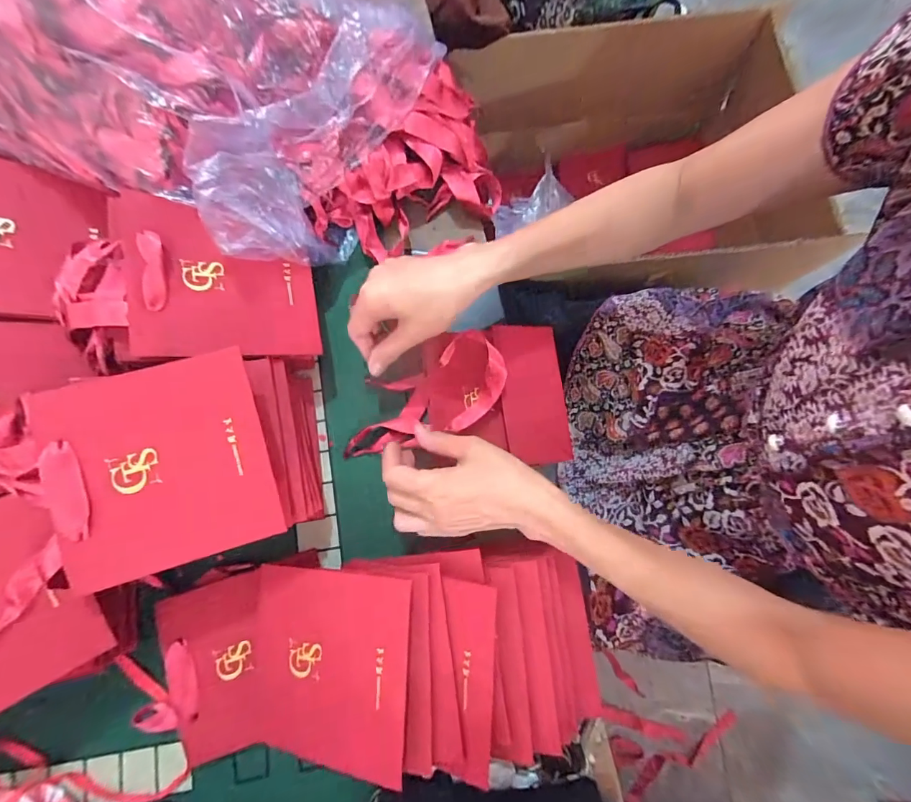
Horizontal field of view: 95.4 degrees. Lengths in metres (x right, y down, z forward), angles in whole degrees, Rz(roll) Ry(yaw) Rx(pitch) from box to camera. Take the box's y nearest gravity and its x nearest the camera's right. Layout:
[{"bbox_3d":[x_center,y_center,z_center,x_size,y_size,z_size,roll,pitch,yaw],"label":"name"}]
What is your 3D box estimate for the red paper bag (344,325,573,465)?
[{"bbox_3d":[0.004,-0.003,0.398,0.209,0.044,0.133,-6,79,0],"label":"red paper bag"}]

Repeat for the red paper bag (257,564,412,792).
[{"bbox_3d":[-0.106,0.209,0.333,0.143,0.016,0.138,-5,78,19],"label":"red paper bag"}]

